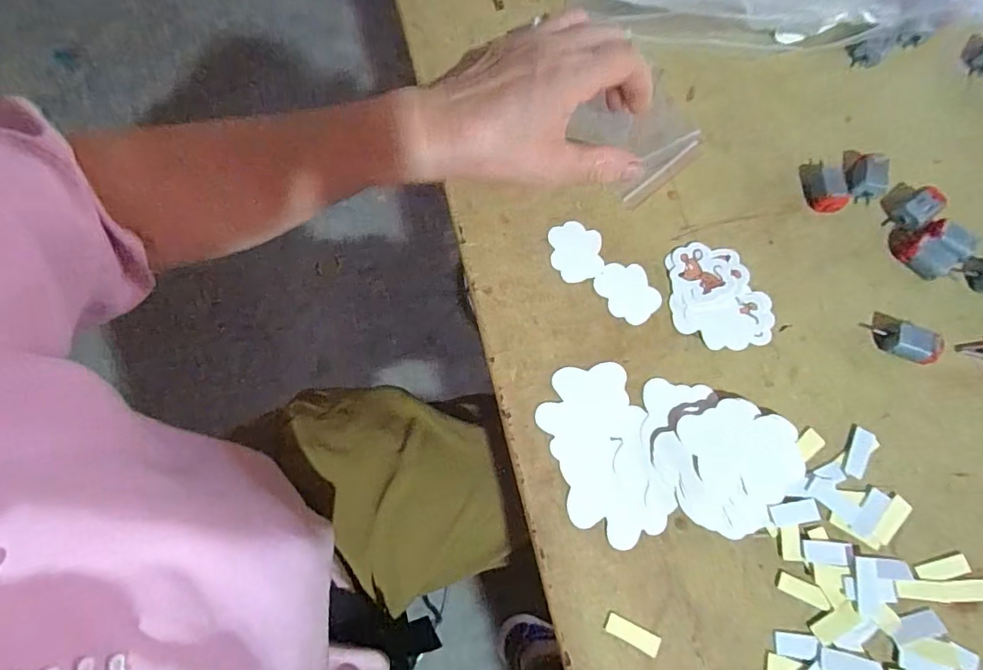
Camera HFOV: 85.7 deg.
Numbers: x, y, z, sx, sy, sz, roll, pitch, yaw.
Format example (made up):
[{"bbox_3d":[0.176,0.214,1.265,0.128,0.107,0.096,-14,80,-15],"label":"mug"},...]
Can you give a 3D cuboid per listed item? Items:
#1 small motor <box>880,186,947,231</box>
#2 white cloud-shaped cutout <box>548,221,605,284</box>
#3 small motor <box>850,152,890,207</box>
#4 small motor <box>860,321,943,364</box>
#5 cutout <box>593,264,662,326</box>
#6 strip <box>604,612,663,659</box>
[{"bbox_3d":[0.275,-0.080,0.343,0.028,0.017,0.020,-36,75,-10],"label":"small motor"},{"bbox_3d":[0.055,-0.054,0.342,0.033,0.004,0.041,-5,72,0],"label":"white cloud-shaped cutout"},{"bbox_3d":[0.249,-0.103,0.350,0.018,0.018,0.030,16,73,6],"label":"small motor"},{"bbox_3d":[0.245,0.003,0.316,0.038,0.016,0.018,19,73,7],"label":"small motor"},{"bbox_3d":[0.086,-0.028,0.333,0.034,0.004,0.041,-28,74,-8],"label":"cutout"},{"bbox_3d":[0.073,0.155,0.274,0.029,0.004,0.010,24,74,9],"label":"strip"}]

